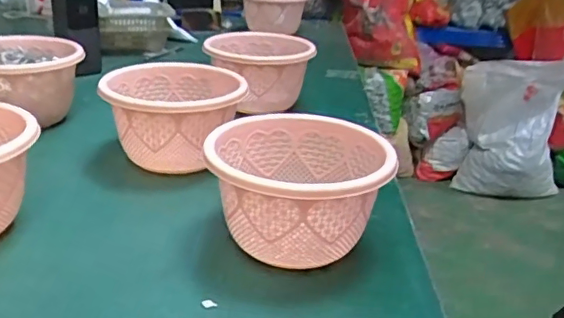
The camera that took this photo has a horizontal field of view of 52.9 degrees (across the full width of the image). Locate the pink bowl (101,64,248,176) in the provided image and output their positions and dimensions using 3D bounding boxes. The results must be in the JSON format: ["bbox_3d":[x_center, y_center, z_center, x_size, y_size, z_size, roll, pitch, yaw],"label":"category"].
[{"bbox_3d":[-0.113,-0.040,0.601,0.140,0.088,0.140,1,24,-7],"label":"pink bowl"}]

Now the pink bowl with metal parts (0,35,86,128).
[{"bbox_3d":[-0.316,-0.091,0.677,0.137,0.084,0.148,-12,29,-33],"label":"pink bowl with metal parts"}]

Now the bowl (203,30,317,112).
[{"bbox_3d":[-0.039,-0.116,0.786,0.138,0.093,0.145,4,24,-2],"label":"bowl"}]

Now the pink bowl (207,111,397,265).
[{"bbox_3d":[0.010,0.029,0.464,0.133,0.090,0.145,4,24,-2],"label":"pink bowl"}]

